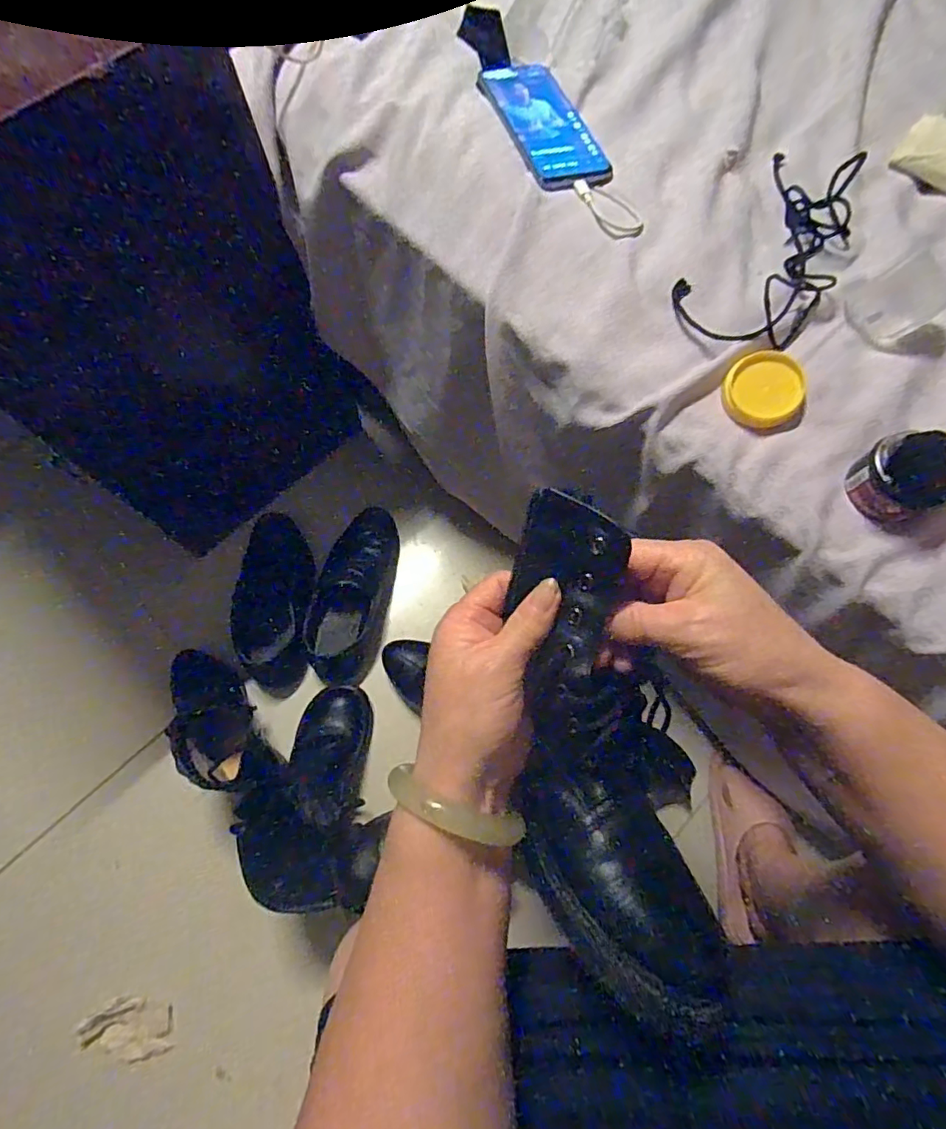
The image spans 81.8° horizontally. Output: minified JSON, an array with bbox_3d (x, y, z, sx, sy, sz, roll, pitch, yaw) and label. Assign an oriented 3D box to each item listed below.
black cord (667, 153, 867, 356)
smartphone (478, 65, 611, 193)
[{"bbox_3d":[0.254,-0.264,0.439,0.099,0.027,0.214,36,74,10],"label":"black cord"},{"bbox_3d":[0.063,-0.407,0.498,0.076,0.006,0.167,-18,73,-8],"label":"smartphone"}]

